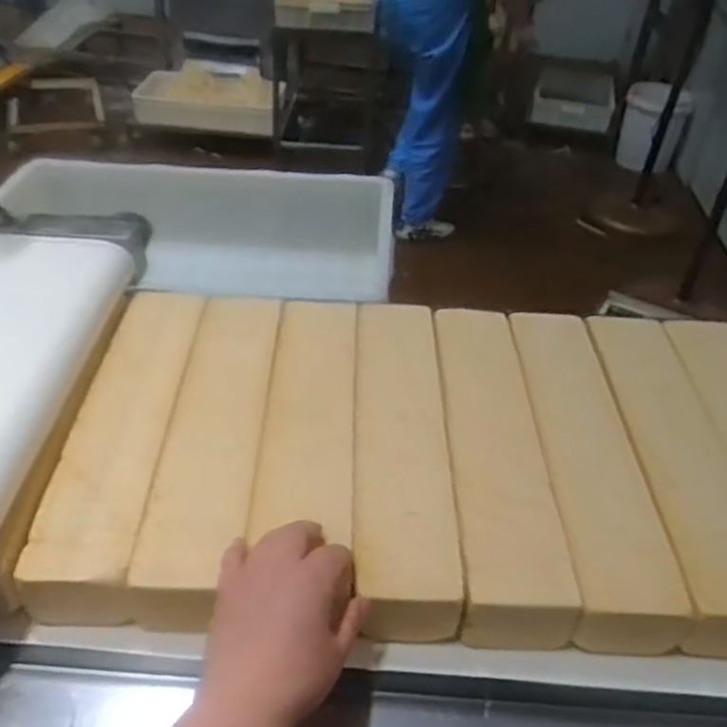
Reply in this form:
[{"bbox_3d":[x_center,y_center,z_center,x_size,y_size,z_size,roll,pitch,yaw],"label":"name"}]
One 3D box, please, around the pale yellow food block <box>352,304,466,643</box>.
[{"bbox_3d":[0.030,0.062,0.626,0.077,0.052,0.342,3,42,-3],"label":"pale yellow food block"}]

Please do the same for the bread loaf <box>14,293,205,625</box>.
[{"bbox_3d":[-0.201,0.058,0.632,0.083,0.055,0.364,2,38,-4],"label":"bread loaf"}]

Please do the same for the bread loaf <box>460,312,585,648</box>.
[{"bbox_3d":[0.108,0.077,0.630,0.078,0.065,0.349,2,38,-3],"label":"bread loaf"}]

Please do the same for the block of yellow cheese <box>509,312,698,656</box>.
[{"bbox_3d":[0.186,0.080,0.630,0.078,0.064,0.348,3,38,-3],"label":"block of yellow cheese"}]

